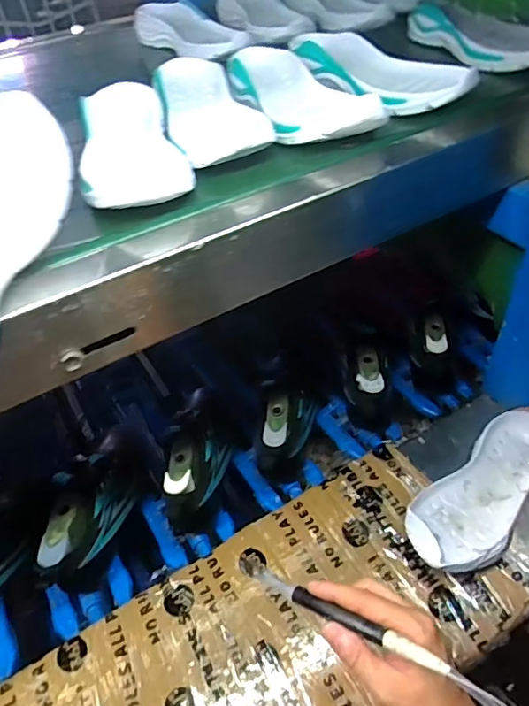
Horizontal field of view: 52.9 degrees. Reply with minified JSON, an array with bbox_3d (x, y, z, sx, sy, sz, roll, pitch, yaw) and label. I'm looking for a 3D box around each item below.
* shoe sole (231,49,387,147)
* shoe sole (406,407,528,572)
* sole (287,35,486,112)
[{"bbox_3d":[0.031,-0.278,0.564,0.114,0.049,0.242,-12,39,-9],"label":"shoe sole"},{"bbox_3d":[0.257,0.163,0.631,0.102,0.054,0.247,25,48,33],"label":"shoe sole"},{"bbox_3d":[0.123,-0.308,0.588,0.076,0.055,0.249,-31,45,-28],"label":"sole"}]

